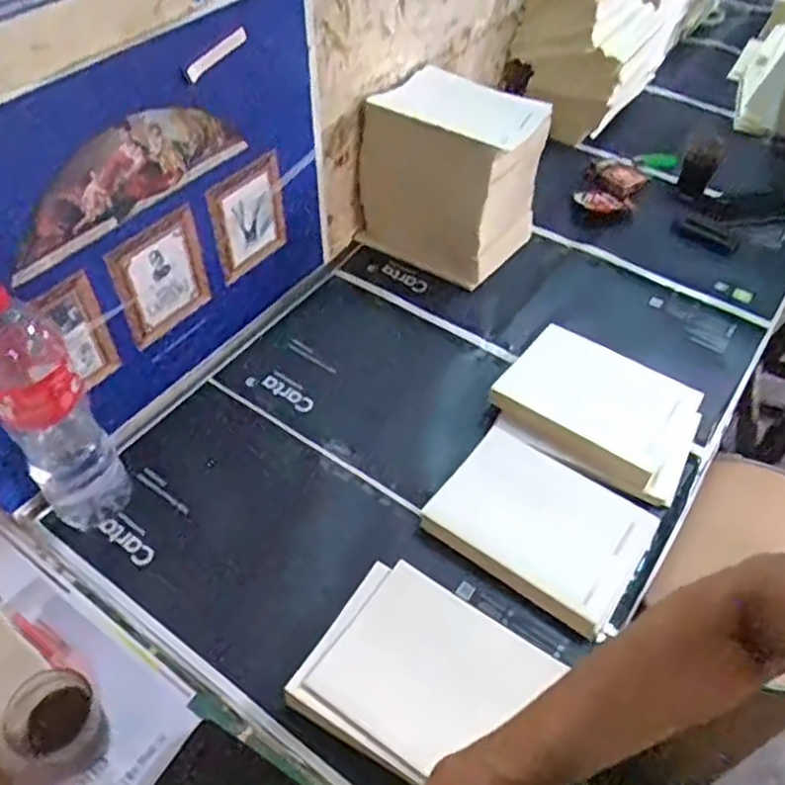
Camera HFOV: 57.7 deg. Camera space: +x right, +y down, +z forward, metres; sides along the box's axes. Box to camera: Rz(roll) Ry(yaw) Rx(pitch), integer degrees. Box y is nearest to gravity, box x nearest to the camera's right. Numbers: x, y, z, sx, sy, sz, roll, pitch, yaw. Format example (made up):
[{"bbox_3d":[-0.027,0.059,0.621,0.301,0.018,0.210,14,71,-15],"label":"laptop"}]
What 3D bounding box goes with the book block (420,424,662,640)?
[{"bbox_3d":[0.169,0.154,0.822,0.225,0.044,0.173,29,54,22],"label":"book block"}]

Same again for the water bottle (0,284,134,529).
[{"bbox_3d":[-0.358,0.026,0.752,0.089,0.295,0.103,-27,54,-22],"label":"water bottle"}]

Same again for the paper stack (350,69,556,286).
[{"bbox_3d":[0.083,-0.327,1.081,0.244,0.218,0.193,24,53,19],"label":"paper stack"}]

